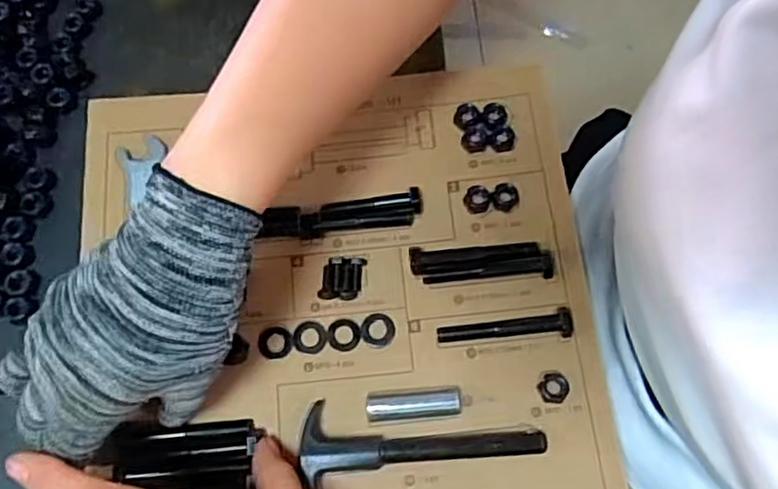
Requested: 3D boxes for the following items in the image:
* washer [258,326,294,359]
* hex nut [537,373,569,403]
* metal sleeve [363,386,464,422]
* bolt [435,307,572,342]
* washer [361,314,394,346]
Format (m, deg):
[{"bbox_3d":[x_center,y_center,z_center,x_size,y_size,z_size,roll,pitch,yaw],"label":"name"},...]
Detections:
[{"bbox_3d":[-0.066,0.057,0.388,0.021,0.004,0.019,13,71,3],"label":"washer"},{"bbox_3d":[0.091,0.079,0.370,0.016,0.007,0.016,3,71,0],"label":"hex nut"},{"bbox_3d":[0.013,0.088,0.370,0.051,0.012,0.017,-4,71,-2],"label":"metal sleeve"},{"bbox_3d":[0.066,0.049,0.381,0.075,0.011,0.015,-6,71,-3],"label":"bolt"},{"bbox_3d":[-0.007,0.049,0.389,0.020,0.004,0.019,0,71,-1],"label":"washer"}]

